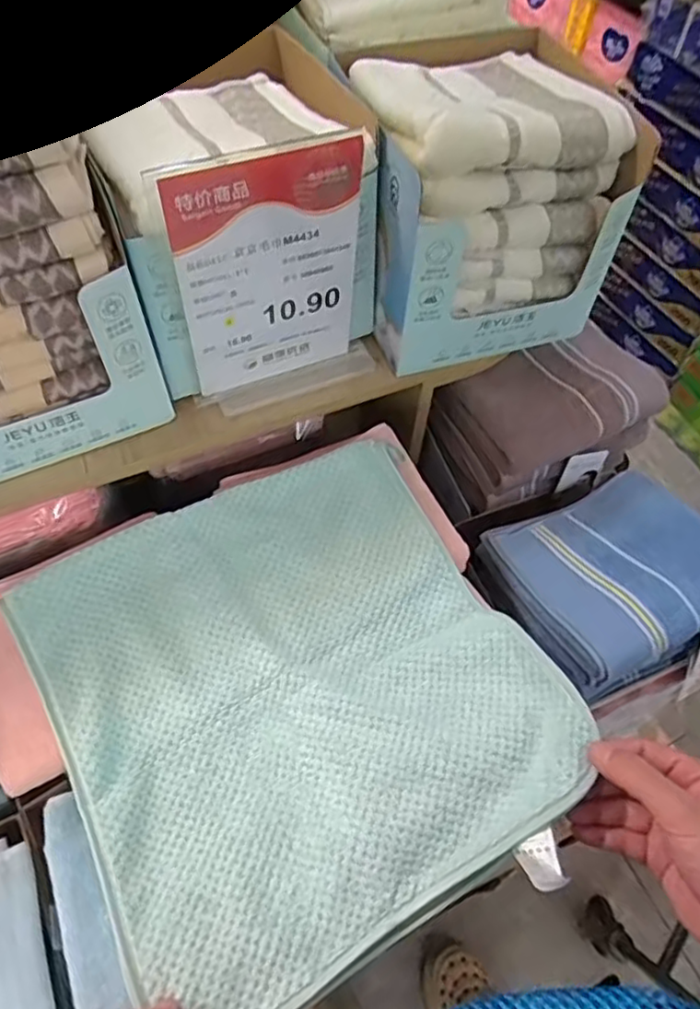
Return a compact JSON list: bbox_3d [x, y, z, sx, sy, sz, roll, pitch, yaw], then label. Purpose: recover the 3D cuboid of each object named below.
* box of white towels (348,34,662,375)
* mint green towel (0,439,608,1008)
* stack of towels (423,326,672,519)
[{"bbox_3d":[0.111,-0.276,0.575,0.201,0.194,0.201,-13,58,-11],"label":"box of white towels"},{"bbox_3d":[-0.043,0.128,0.475,0.322,0.050,0.341,-25,61,-18],"label":"mint green towel"},{"bbox_3d":[0.204,-0.090,0.676,0.188,0.106,0.129,-18,59,-14],"label":"stack of towels"}]

